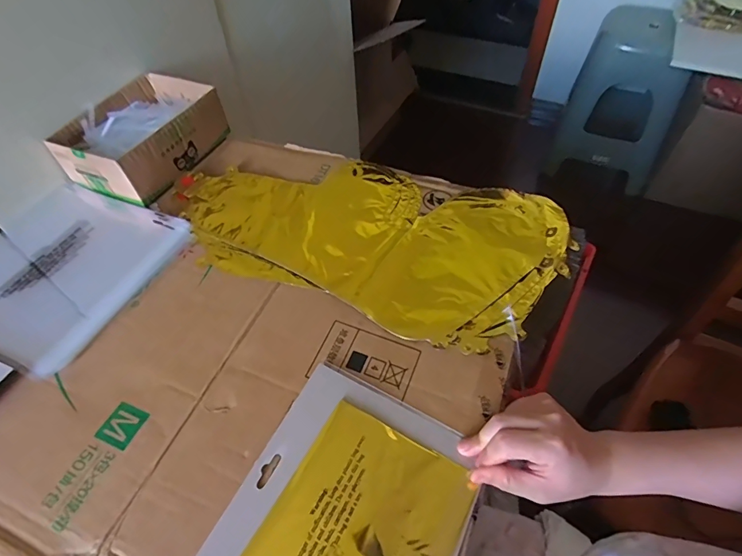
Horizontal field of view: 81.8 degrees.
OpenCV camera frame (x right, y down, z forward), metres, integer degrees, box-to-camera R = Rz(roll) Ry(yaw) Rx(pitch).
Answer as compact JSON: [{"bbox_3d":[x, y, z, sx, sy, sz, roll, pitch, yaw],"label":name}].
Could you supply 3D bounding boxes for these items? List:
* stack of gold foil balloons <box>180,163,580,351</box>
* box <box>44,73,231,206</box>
[{"bbox_3d":[-0.010,-0.054,0.492,0.439,0.015,0.222,13,54,13],"label":"stack of gold foil balloons"},{"bbox_3d":[-0.299,-0.191,0.571,0.140,0.063,0.190,19,55,16],"label":"box"}]

